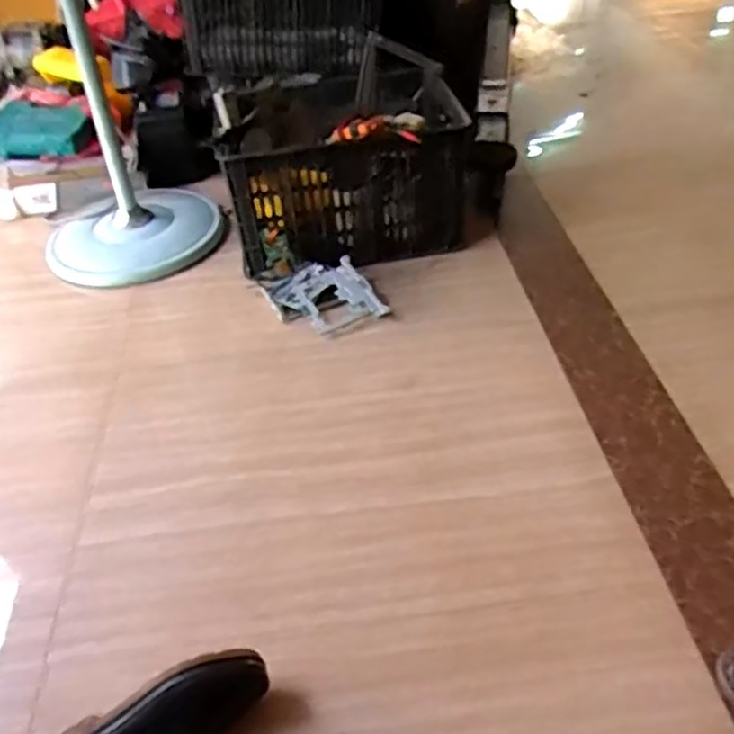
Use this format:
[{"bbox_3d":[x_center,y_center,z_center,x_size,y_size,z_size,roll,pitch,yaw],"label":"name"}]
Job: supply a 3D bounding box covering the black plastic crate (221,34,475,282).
[{"bbox_3d":[-0.043,-0.426,1.490,0.494,0.302,0.312,-11,41,-8],"label":"black plastic crate"}]

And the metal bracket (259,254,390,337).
[{"bbox_3d":[-0.088,-0.146,1.410,0.192,0.046,0.199,-21,44,-18],"label":"metal bracket"}]

